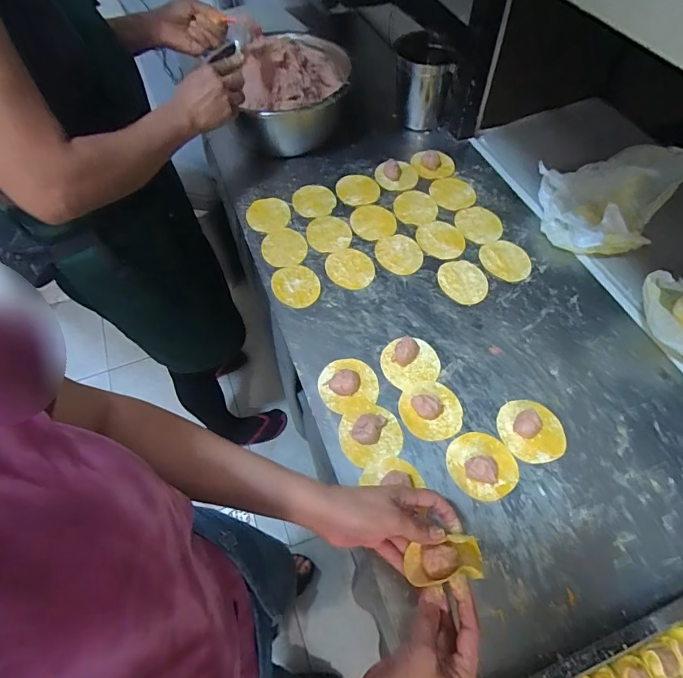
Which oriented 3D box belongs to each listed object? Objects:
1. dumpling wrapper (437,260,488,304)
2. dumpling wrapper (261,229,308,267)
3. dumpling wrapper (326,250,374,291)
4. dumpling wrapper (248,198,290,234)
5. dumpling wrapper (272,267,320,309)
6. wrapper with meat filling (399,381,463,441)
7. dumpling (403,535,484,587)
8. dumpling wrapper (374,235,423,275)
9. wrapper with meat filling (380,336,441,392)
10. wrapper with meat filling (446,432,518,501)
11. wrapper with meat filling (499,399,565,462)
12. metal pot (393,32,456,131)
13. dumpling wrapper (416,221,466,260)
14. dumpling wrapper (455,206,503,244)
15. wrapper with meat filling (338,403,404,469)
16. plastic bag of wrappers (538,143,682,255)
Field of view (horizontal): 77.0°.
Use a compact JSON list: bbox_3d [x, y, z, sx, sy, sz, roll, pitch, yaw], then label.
[{"bbox_3d":[0.190,-0.090,0.673,0.072,0.005,0.081,-7,61,-2],"label":"dumpling wrapper"},{"bbox_3d":[-0.097,-0.153,0.723,0.073,0.005,0.081,-13,62,-4],"label":"dumpling wrapper"},{"bbox_3d":[0.015,-0.113,0.693,0.071,0.004,0.080,-35,67,-15],"label":"dumpling wrapper"},{"bbox_3d":[-0.130,-0.222,0.768,0.076,0.004,0.084,-17,61,-8],"label":"dumpling wrapper"},{"bbox_3d":[-0.072,-0.083,0.675,0.073,0.005,0.081,-11,60,-5],"label":"dumpling wrapper"},{"bbox_3d":[0.117,0.087,0.553,0.078,0.027,0.078,-1,60,2],"label":"wrapper with meat filling"},{"bbox_3d":[0.097,0.205,0.396,0.072,0.020,0.035,-5,59,-12],"label":"dumpling"},{"bbox_3d":[0.094,-0.139,0.705,0.073,0.004,0.078,0,63,0],"label":"dumpling wrapper"},{"bbox_3d":[0.096,0.027,0.594,0.078,0.022,0.071,-1,60,2],"label":"wrapper with meat filling"},{"bbox_3d":[0.172,0.148,0.514,0.079,0.026,0.080,-1,60,2],"label":"wrapper with meat filling"},{"bbox_3d":[0.240,0.111,0.537,0.077,0.025,0.079,-1,60,2],"label":"wrapper with meat filling"},{"bbox_3d":[0.156,-0.499,0.838,0.099,0.148,0.088,1,60,3],"label":"metal pot"},{"bbox_3d":[0.166,-0.166,0.723,0.075,0.005,0.080,-1,60,2],"label":"dumpling wrapper"},{"bbox_3d":[0.235,-0.199,0.738,0.073,0.004,0.088,-5,60,-1],"label":"dumpling wrapper"},{"bbox_3d":[0.036,0.118,0.541,0.078,0.020,0.072,-1,60,2],"label":"wrapper with meat filling"},{"bbox_3d":[0.431,-0.218,0.679,0.207,0.095,0.155,-8,60,-3],"label":"plastic bag of wrappers"}]

